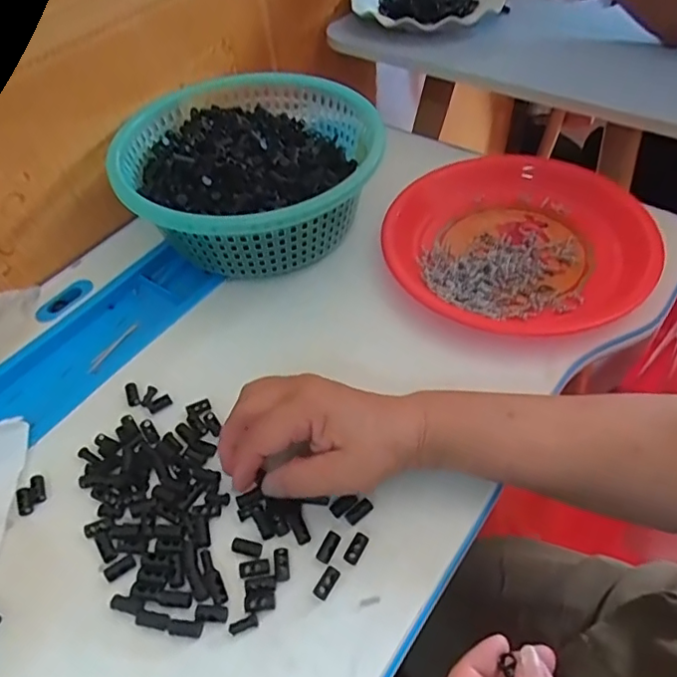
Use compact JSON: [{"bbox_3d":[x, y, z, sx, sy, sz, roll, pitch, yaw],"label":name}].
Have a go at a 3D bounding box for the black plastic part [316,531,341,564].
[{"bbox_3d":[-0.006,0.129,0.347,0.009,0.004,0.018,24,57,23],"label":"black plastic part"}]

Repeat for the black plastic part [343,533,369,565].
[{"bbox_3d":[0.011,0.129,0.345,0.009,0.004,0.018,25,57,23],"label":"black plastic part"}]

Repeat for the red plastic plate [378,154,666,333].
[{"bbox_3d":[0.158,-0.081,0.487,0.202,0.045,0.220,0,50,0],"label":"red plastic plate"}]

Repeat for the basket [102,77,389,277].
[{"bbox_3d":[-0.079,-0.154,0.529,0.225,0.093,0.236,-3,51,3],"label":"basket"}]

